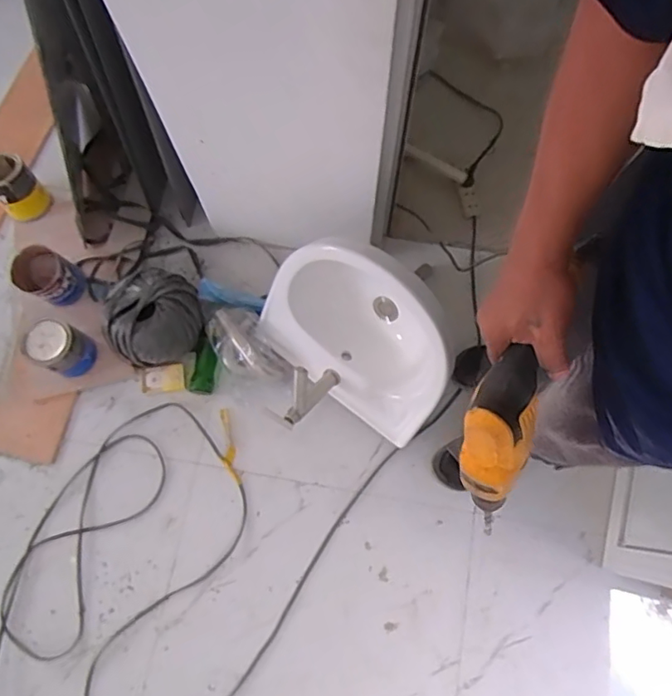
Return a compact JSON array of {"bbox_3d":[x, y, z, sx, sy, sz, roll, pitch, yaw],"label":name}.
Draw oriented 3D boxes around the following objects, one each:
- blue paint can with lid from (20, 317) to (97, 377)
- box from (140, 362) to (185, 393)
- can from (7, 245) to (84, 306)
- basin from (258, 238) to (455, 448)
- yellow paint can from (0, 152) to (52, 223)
[{"bbox_3d":[-0.589,0.002,1.196,0.114,0.134,0.103,28,78,8],"label":"blue paint can with lid"},{"bbox_3d":[-0.387,0.069,1.239,0.091,0.023,0.057,-13,74,-2],"label":"box"},{"bbox_3d":[-0.632,-0.154,1.233,0.110,0.115,0.106,0,76,1],"label":"can"},{"bbox_3d":[0.058,-0.028,1.112,0.392,0.239,0.249,42,79,12],"label":"basin"},{"bbox_3d":[-0.744,-0.371,1.293,0.109,0.137,0.094,-38,78,-8],"label":"yellow paint can"}]

